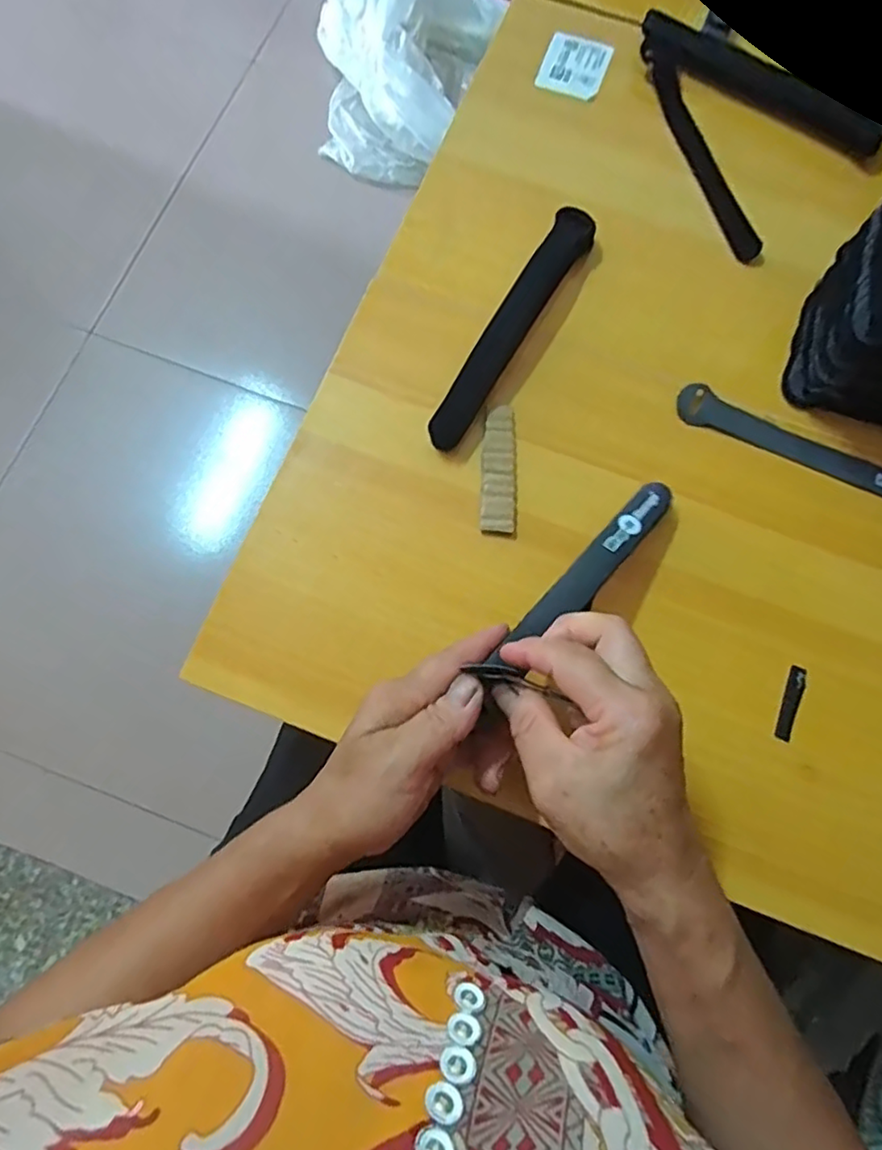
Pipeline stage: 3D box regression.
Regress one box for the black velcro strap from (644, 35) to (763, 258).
[{"bbox_3d":[0.192,-0.315,0.466,0.021,0.012,0.195,-17,77,-5],"label":"black velcro strap"}]

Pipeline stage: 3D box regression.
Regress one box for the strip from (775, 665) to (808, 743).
[{"bbox_3d":[0.206,0.076,0.369,0.010,0.004,0.043,16,84,21],"label":"strip"}]

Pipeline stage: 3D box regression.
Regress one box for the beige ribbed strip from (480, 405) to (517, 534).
[{"bbox_3d":[0.038,-0.067,0.396,0.021,0.006,0.084,4,76,0],"label":"beige ribbed strip"}]

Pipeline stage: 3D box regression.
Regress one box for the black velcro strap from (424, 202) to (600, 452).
[{"bbox_3d":[0.047,-0.166,0.416,0.026,0.026,0.193,32,78,7],"label":"black velcro strap"}]

